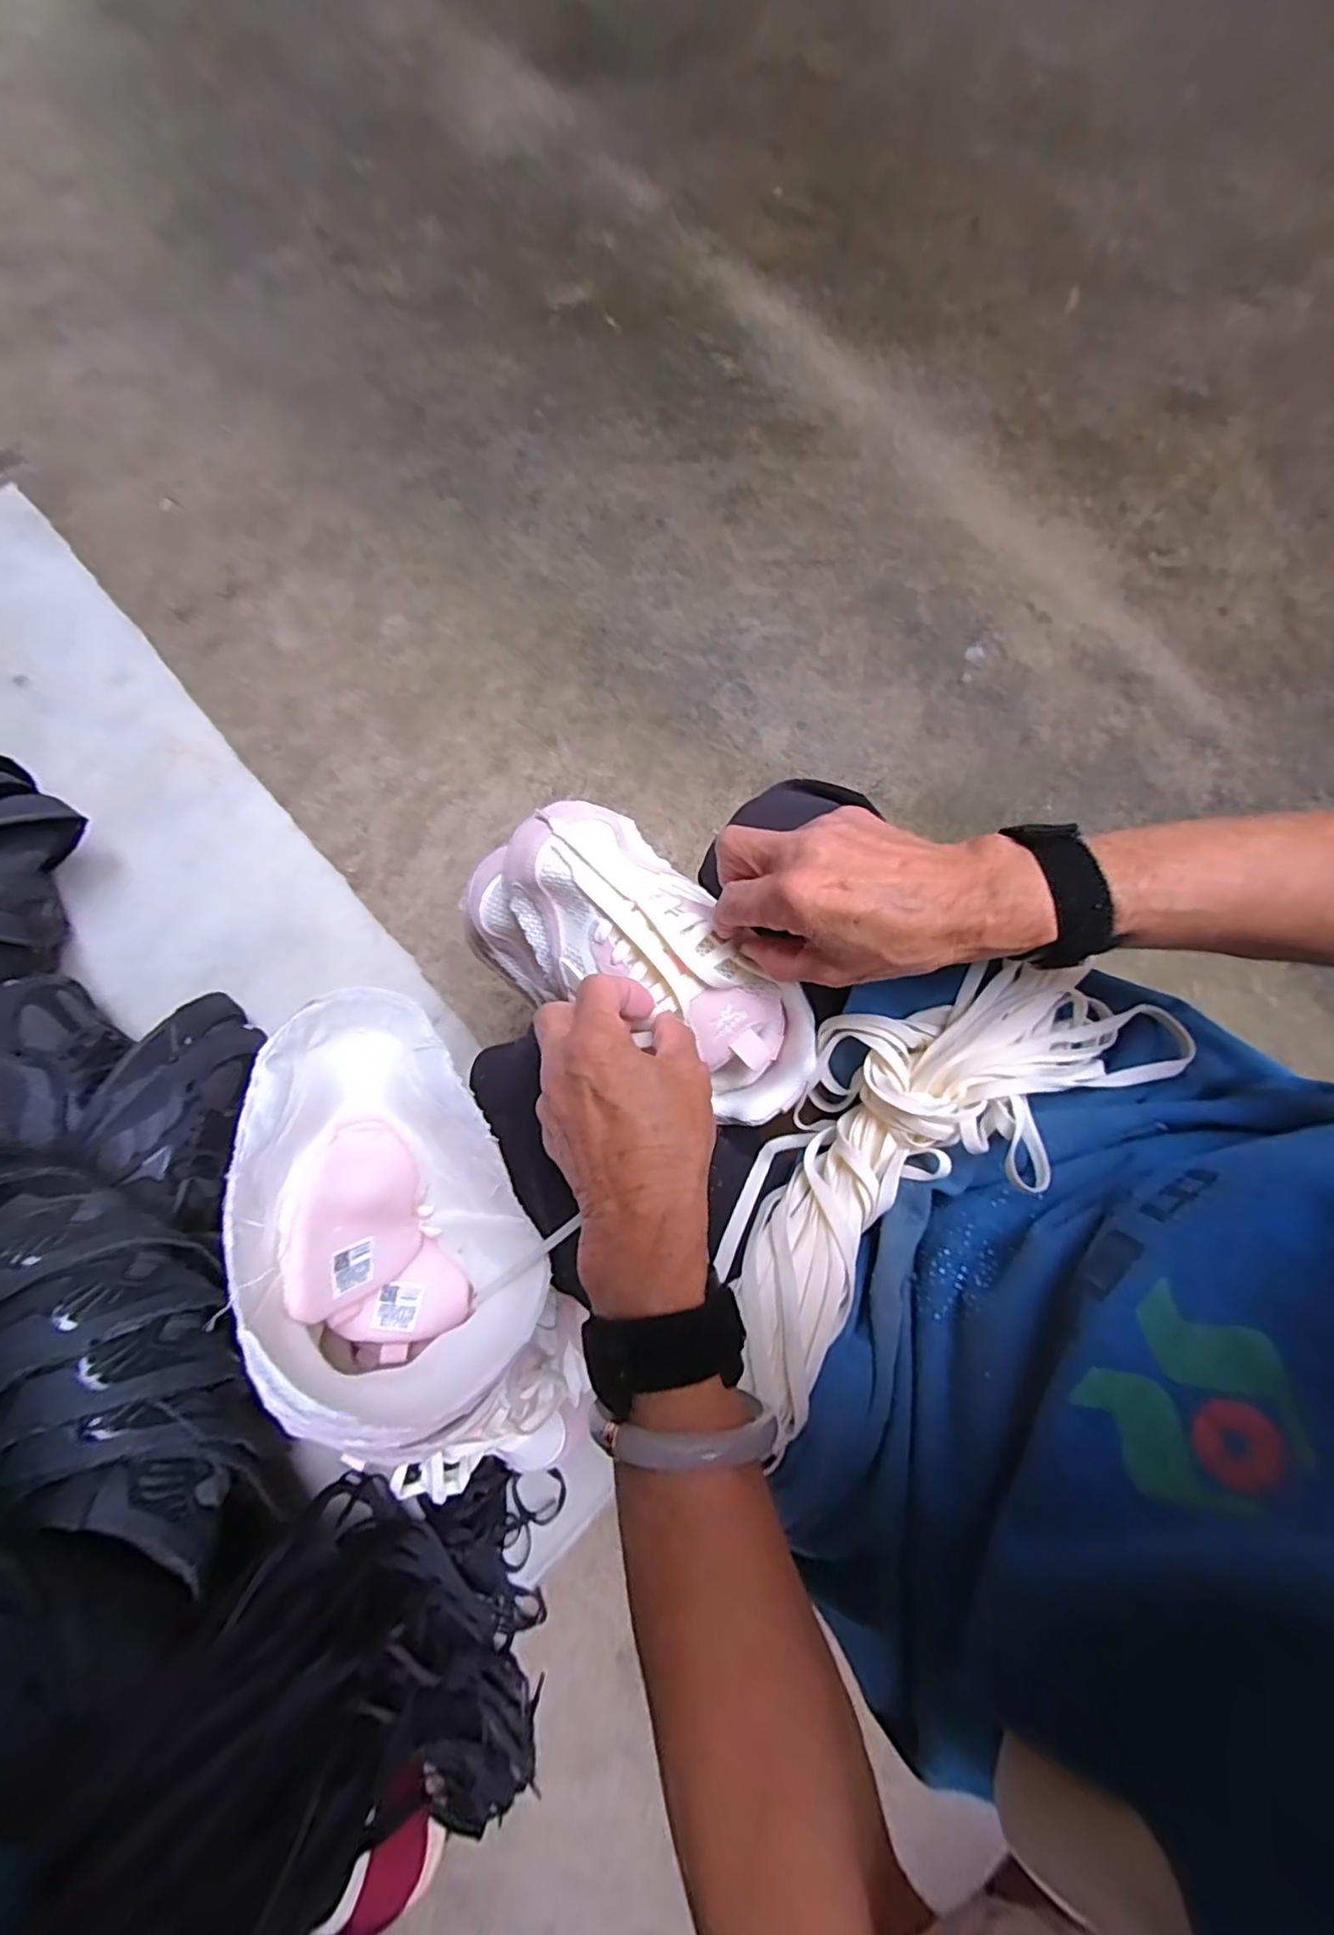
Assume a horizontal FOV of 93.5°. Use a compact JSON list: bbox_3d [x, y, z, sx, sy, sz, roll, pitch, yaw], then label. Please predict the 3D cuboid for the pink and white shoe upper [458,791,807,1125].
[{"bbox_3d":[-0.015,-0.006,0.388,0.237,0.109,0.111,33,75,11],"label":"pink and white shoe upper"}]

